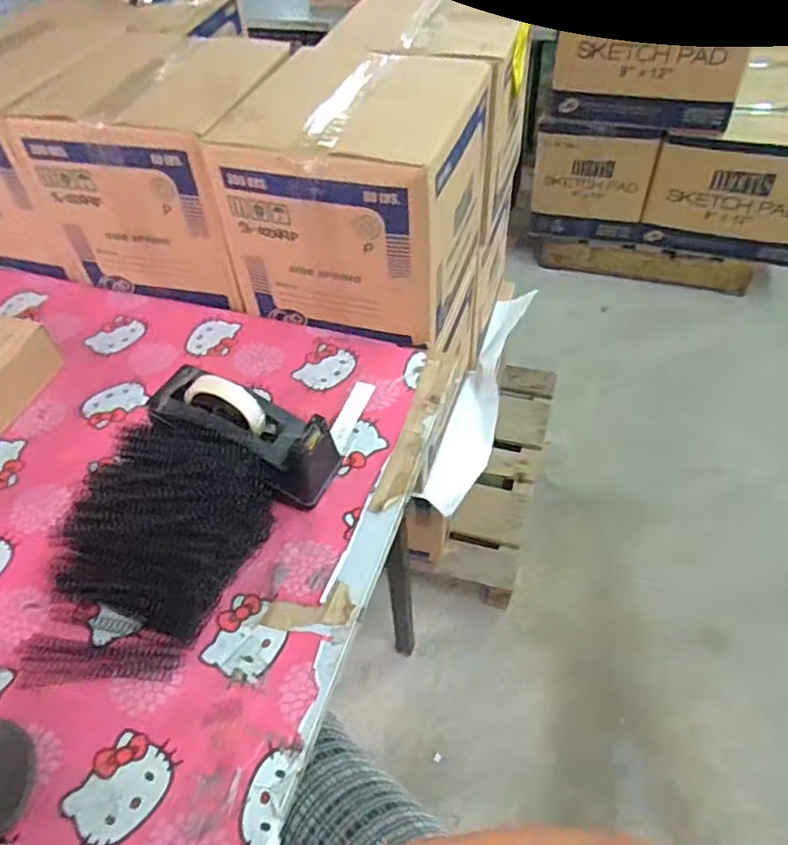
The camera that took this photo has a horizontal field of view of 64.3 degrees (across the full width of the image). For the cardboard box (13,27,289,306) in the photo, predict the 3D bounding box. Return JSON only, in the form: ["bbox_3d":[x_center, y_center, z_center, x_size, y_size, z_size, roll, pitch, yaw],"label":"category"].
[{"bbox_3d":[-0.320,-0.389,0.957,0.286,0.267,0.307,11,50,12],"label":"cardboard box"}]

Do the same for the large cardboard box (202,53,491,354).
[{"bbox_3d":[-0.041,-0.323,0.890,0.282,0.273,0.306,13,51,14],"label":"large cardboard box"}]

